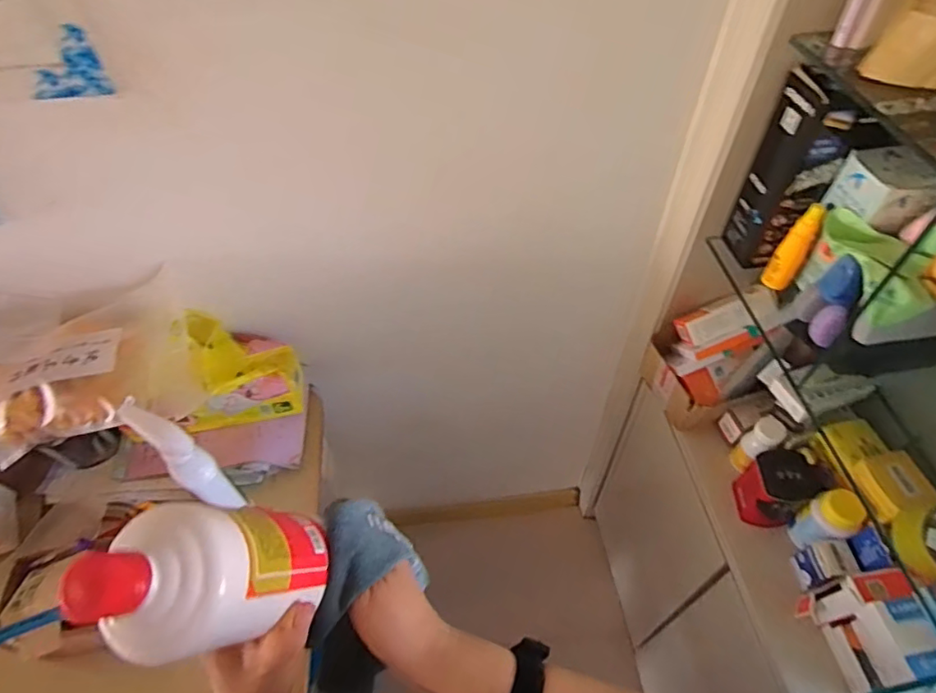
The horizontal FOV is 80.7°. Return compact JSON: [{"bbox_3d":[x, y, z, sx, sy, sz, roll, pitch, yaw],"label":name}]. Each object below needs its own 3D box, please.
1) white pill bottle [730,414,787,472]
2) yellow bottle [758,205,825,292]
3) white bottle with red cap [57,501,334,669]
[{"bbox_3d":[0.441,0.150,0.840,0.054,0.103,0.041,-32,58,-22],"label":"white pill bottle"},{"bbox_3d":[0.415,-0.125,0.700,0.026,0.118,0.034,-38,61,-25],"label":"yellow bottle"},{"bbox_3d":[-0.140,0.124,0.312,0.062,0.156,0.066,-7,74,27],"label":"white bottle with red cap"}]

